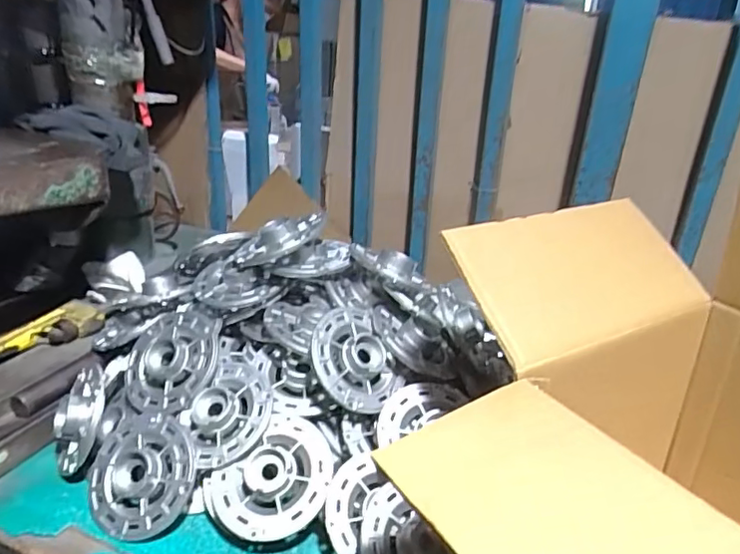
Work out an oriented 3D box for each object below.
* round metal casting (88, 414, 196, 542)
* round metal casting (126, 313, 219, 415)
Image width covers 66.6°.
[{"bbox_3d":[-0.216,0.184,0.528,0.106,0.028,0.105,-6,62,12],"label":"round metal casting"},{"bbox_3d":[-0.206,0.089,0.582,0.109,0.024,0.104,-10,59,17],"label":"round metal casting"}]

